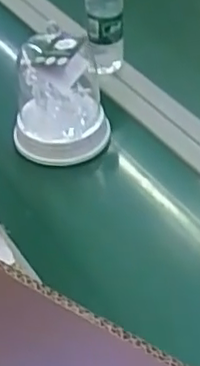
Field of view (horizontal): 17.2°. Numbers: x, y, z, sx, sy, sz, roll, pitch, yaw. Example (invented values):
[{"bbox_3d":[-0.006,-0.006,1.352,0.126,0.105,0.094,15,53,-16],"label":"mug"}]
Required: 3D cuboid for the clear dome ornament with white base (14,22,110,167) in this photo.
[{"bbox_3d":[-0.068,-0.149,1.051,0.145,0.190,0.142,-6,43,-3],"label":"clear dome ornament with white base"}]

